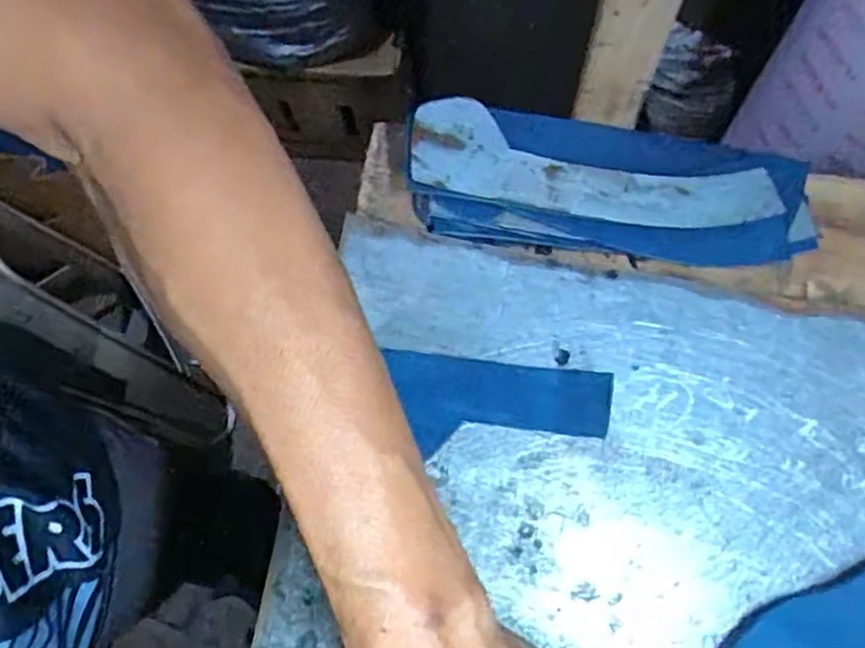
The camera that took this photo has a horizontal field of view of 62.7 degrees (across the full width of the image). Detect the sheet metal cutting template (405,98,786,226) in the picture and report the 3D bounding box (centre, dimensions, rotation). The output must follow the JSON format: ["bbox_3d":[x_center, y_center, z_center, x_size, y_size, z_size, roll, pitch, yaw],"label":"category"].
[{"bbox_3d":[0.091,-0.087,0.407,0.205,0.006,0.051,11,84,1],"label":"sheet metal cutting template"}]

